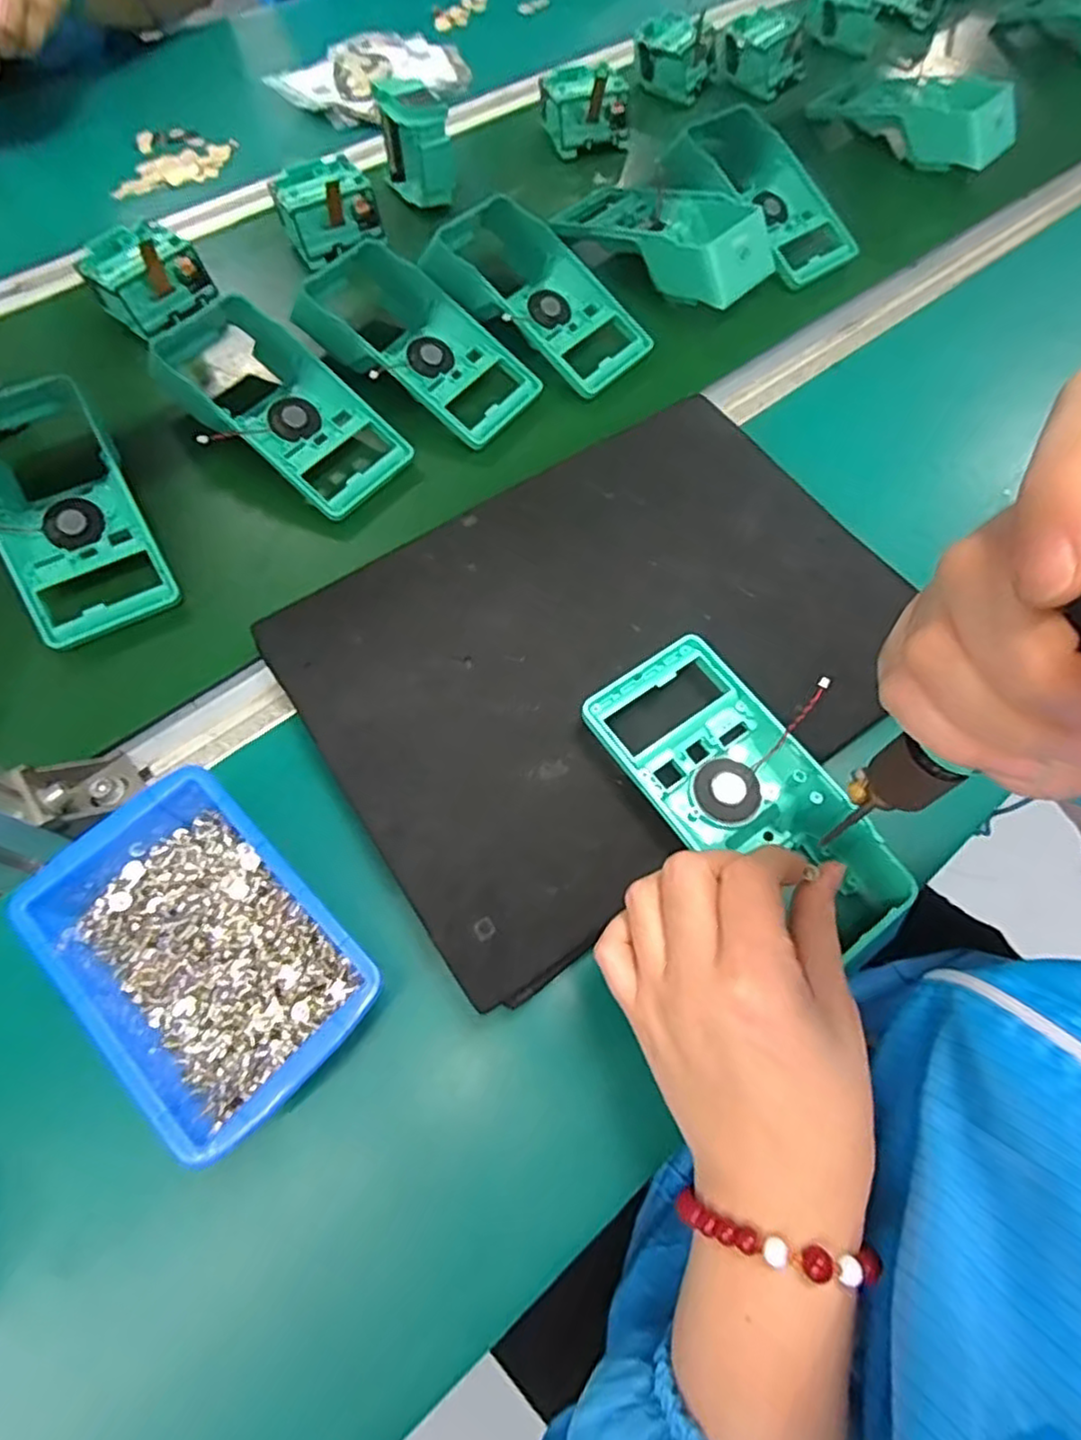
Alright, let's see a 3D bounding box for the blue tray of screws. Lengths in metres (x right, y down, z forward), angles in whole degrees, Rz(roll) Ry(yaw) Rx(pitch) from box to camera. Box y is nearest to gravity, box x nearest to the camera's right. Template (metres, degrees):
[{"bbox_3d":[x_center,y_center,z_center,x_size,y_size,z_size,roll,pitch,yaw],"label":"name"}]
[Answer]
[{"bbox_3d":[-0.153,0.107,0.317,0.153,0.059,0.101,43,71,14],"label":"blue tray of screws"}]

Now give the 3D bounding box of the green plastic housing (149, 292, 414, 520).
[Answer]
[{"bbox_3d":[-0.189,-0.222,0.468,0.188,0.043,0.100,40,70,13],"label":"green plastic housing"}]

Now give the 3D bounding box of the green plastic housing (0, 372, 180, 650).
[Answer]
[{"bbox_3d":[-0.306,-0.142,0.426,0.089,0.040,0.196,-27,71,-14],"label":"green plastic housing"}]

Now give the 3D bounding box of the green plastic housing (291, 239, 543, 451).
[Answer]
[{"bbox_3d":[-0.088,-0.282,0.495,0.184,0.045,0.101,37,70,12],"label":"green plastic housing"}]

